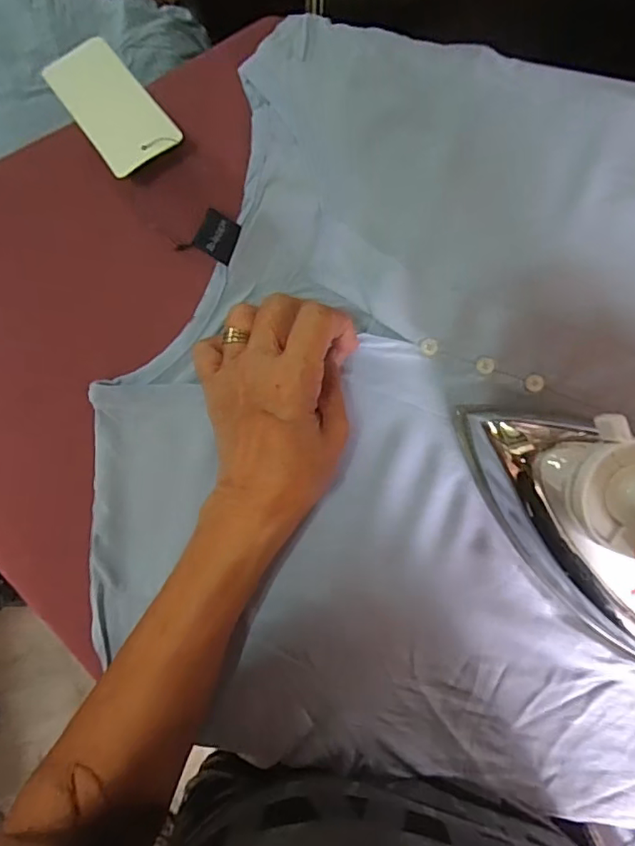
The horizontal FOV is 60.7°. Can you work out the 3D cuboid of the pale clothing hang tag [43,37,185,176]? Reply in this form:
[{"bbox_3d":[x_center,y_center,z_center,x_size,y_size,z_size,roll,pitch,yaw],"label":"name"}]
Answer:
[{"bbox_3d":[-0.130,-0.200,0.340,0.048,0.009,0.118,-36,70,0],"label":"pale clothing hang tag"}]

